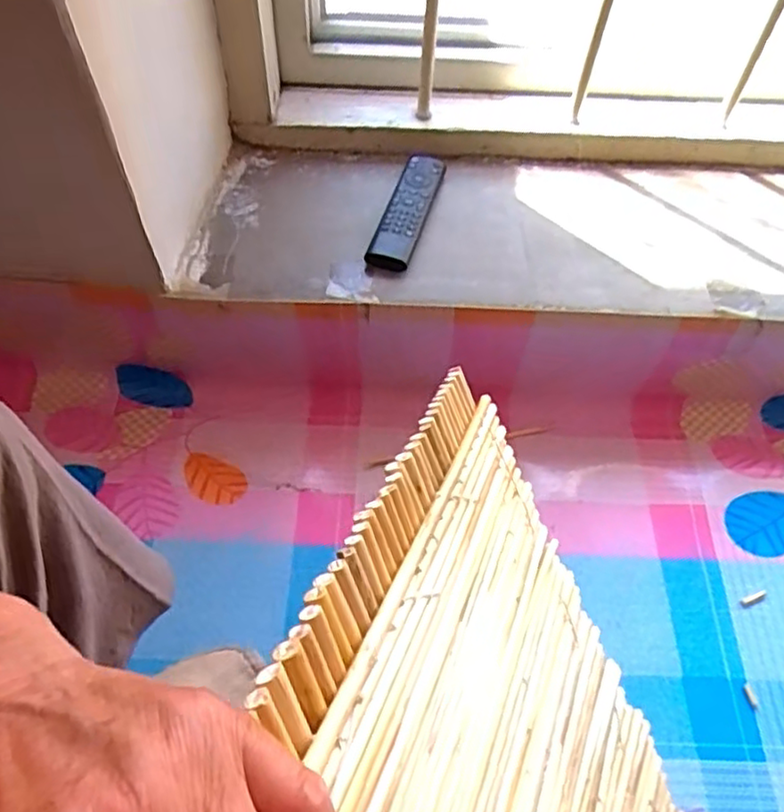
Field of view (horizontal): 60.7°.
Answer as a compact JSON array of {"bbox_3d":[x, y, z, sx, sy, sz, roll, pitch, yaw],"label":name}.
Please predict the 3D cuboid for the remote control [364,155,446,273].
[{"bbox_3d":[0.019,-0.205,0.697,0.043,0.024,0.156,18,58,10],"label":"remote control"}]

